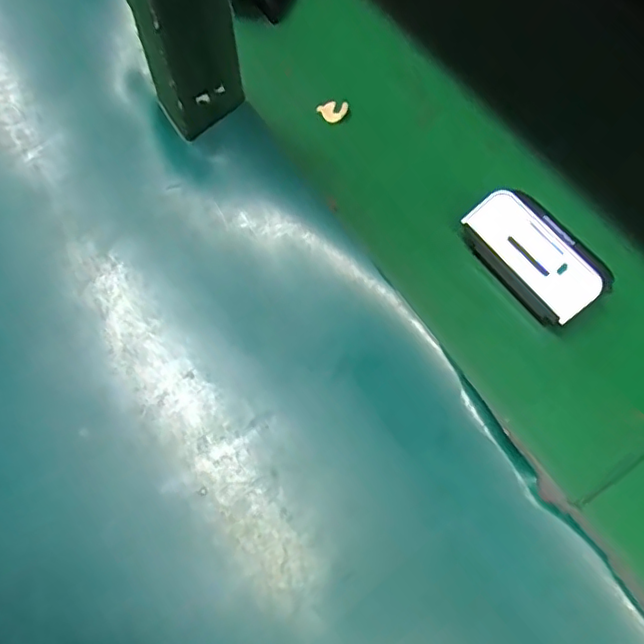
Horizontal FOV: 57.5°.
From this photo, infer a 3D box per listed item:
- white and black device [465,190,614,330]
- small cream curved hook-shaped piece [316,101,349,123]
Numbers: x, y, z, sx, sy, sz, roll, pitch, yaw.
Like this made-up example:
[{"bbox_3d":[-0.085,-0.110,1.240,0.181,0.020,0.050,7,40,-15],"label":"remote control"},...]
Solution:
[{"bbox_3d":[0.110,-0.033,0.306,0.041,0.028,0.074,-35,68,-13],"label":"white and black device"},{"bbox_3d":[0.007,-0.133,0.369,0.017,0.005,0.016,-1,65,3],"label":"small cream curved hook-shaped piece"}]

